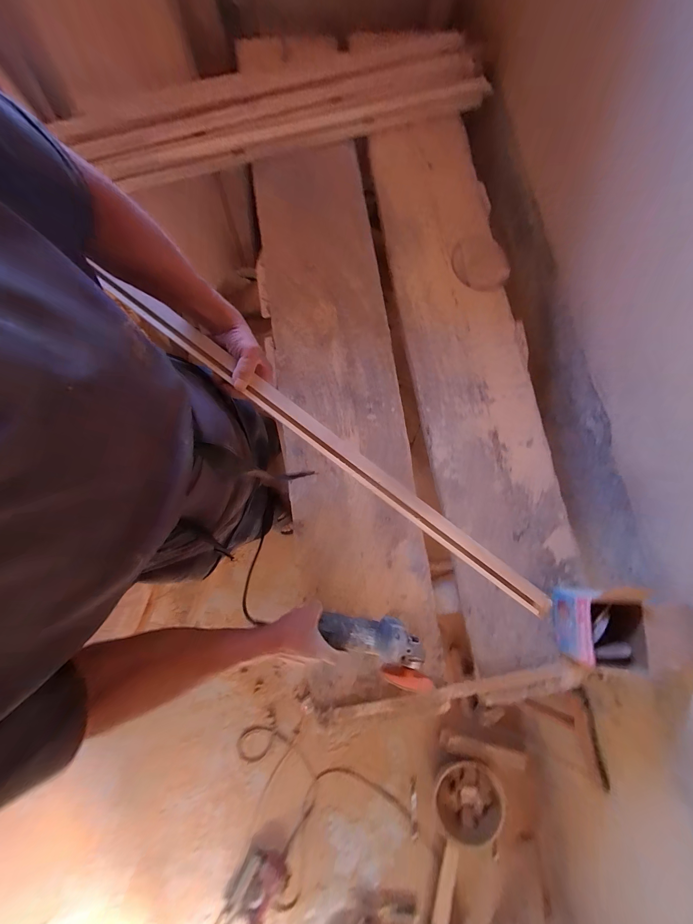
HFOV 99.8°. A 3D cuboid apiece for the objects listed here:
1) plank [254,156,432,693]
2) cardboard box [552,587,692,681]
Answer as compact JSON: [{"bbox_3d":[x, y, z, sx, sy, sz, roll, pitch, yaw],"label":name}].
[{"bbox_3d":[-0.028,-0.219,0.773,0.317,0.046,1.428,-8,79,-3],"label":"plank"},{"bbox_3d":[0.570,0.347,0.600,0.194,0.142,0.174,9,78,1],"label":"cardboard box"}]

